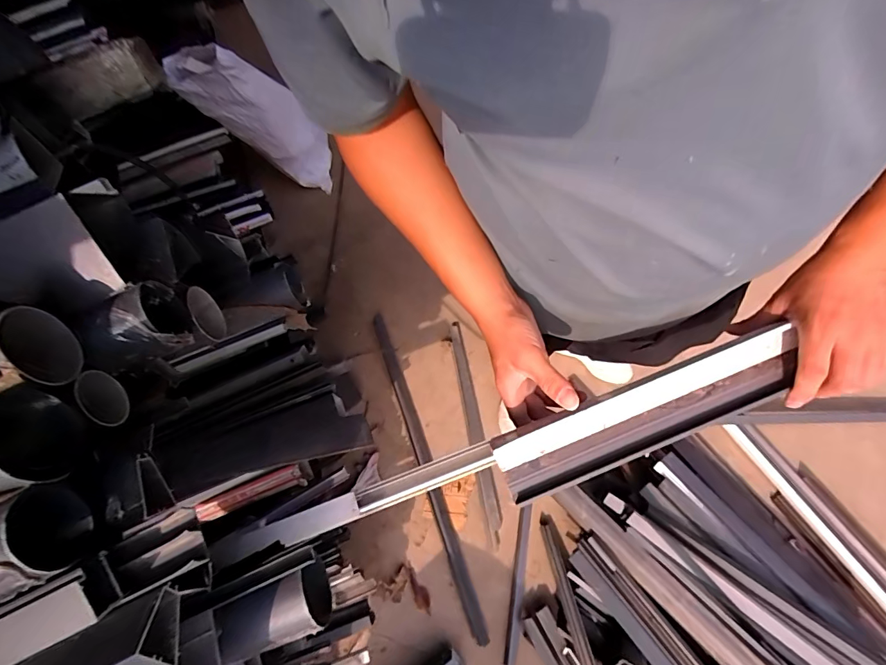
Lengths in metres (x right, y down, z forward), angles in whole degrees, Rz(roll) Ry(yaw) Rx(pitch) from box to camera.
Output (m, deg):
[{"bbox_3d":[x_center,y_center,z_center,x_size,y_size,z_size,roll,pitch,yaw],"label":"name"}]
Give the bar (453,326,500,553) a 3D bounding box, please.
[{"bbox_3d":[0.097,0.290,1.328,0.053,0.021,0.678,-12,71,1],"label":"bar"}]

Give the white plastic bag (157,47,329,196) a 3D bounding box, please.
[{"bbox_3d":[-0.596,-0.712,1.468,0.225,0.575,0.221,-21,68,20],"label":"white plastic bag"}]

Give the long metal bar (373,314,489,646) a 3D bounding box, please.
[{"bbox_3d":[-0.065,0.388,1.316,0.054,0.023,1.000,-20,71,-2],"label":"long metal bar"}]

